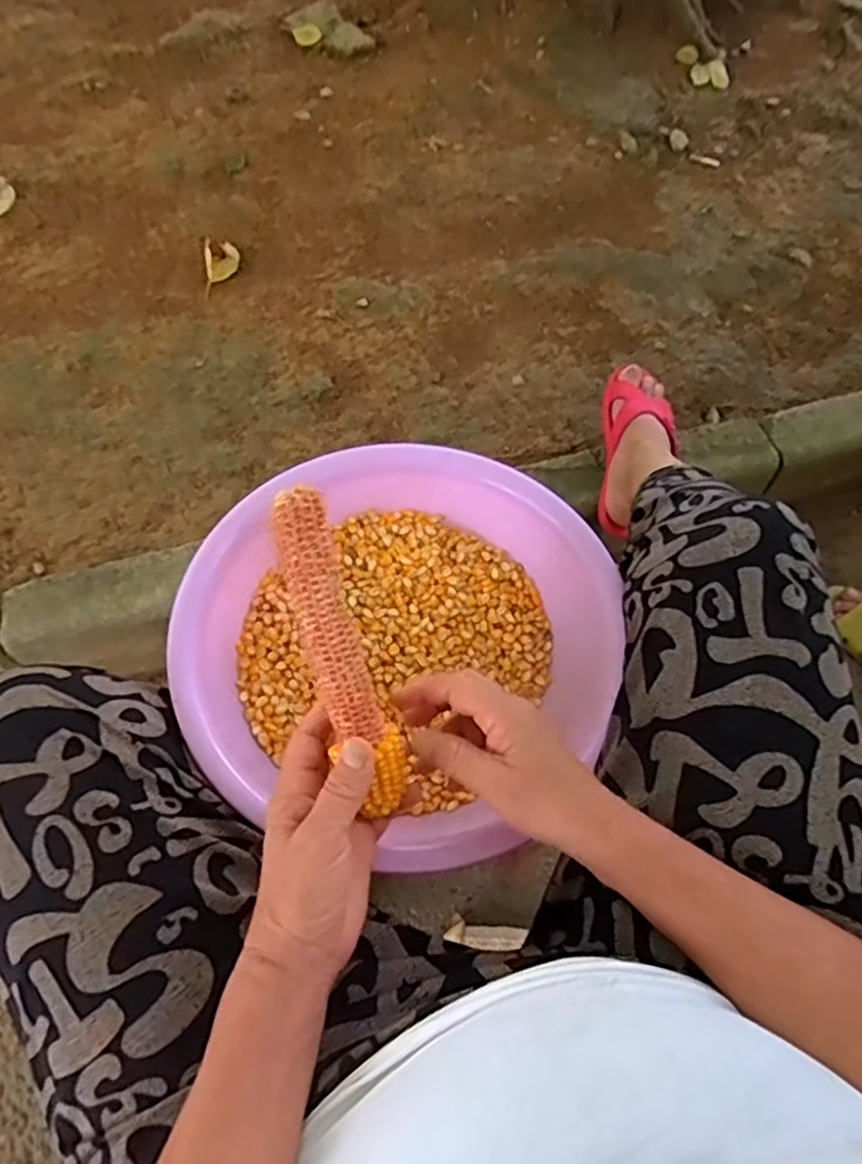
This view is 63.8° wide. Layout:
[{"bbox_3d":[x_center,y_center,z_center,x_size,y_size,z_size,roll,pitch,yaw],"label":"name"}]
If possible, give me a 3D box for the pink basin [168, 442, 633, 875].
[{"bbox_3d":[-0.018,0.038,0.545,0.308,0.094,0.304,0,61,-1],"label":"pink basin"}]

